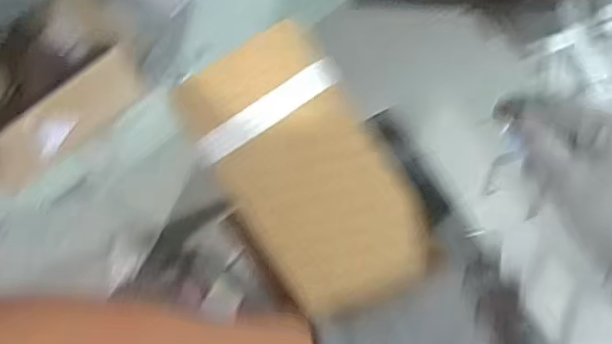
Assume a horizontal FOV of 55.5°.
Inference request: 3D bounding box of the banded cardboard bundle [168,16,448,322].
[{"bbox_3d":[0.000,0.002,0.416,0.112,0.033,0.200,-33,91,-7],"label":"banded cardboard bundle"}]

